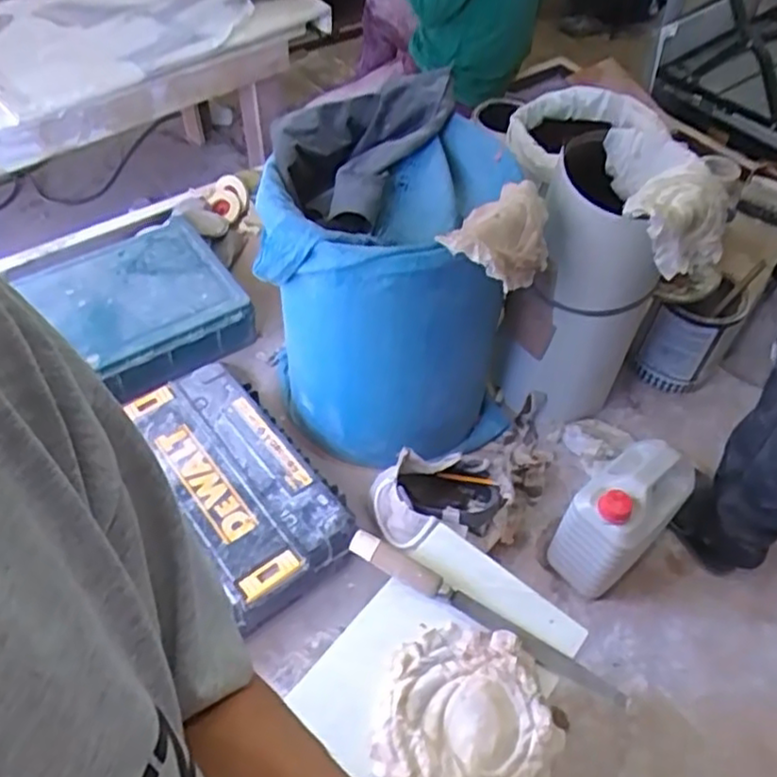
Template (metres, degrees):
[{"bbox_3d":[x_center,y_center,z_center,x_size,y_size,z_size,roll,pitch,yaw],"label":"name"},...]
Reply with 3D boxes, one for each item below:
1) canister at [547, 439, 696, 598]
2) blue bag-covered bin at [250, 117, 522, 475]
[{"bbox_3d":[0.340,0.204,1.036,0.189,0.230,0.112,-35,60,-26],"label":"canister"},{"bbox_3d":[0.005,-0.141,1.124,0.396,0.478,0.353,-4,51,-6],"label":"blue bag-covered bin"}]

